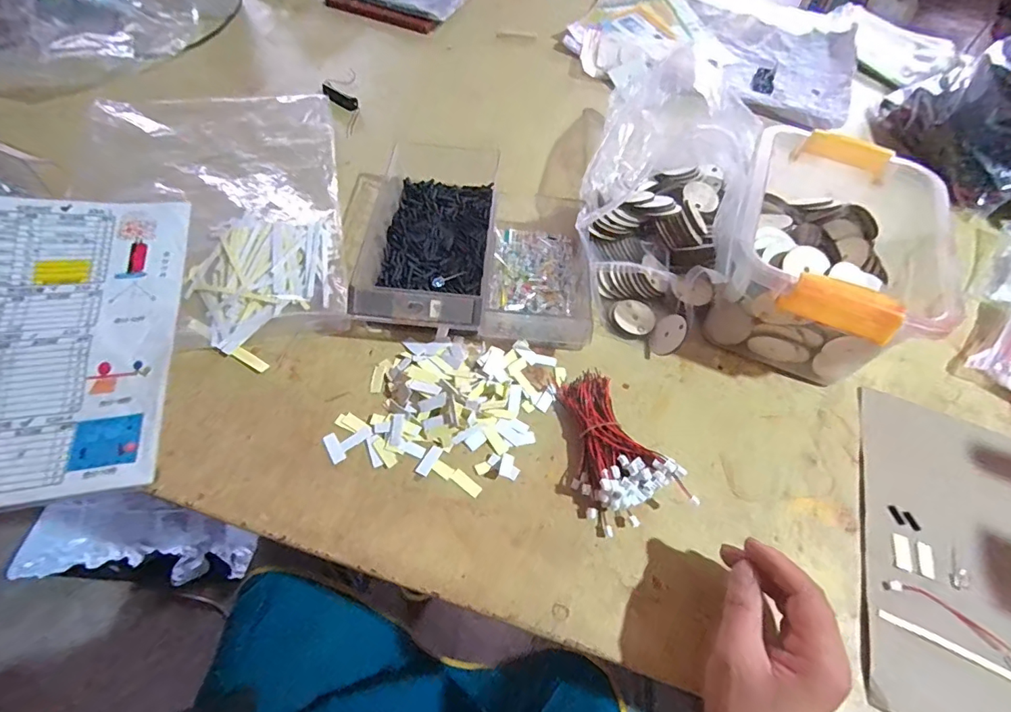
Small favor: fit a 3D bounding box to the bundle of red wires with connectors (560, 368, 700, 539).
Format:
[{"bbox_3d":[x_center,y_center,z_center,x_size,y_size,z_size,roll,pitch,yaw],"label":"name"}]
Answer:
[{"bbox_3d":[0.086,0.073,0.409,0.073,0.043,0.135,-18,60,-16],"label":"bundle of red wires with connectors"}]

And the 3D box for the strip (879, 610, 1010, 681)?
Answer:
[{"bbox_3d":[0.330,0.215,0.357,0.096,0.004,0.008,25,58,11],"label":"strip"}]

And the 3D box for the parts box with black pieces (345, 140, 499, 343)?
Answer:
[{"bbox_3d":[-0.080,-0.128,0.512,0.133,0.059,0.257,5,56,-1],"label":"parts box with black pieces"}]

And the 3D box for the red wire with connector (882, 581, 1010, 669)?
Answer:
[{"bbox_3d":[0.344,0.202,0.371,0.098,0.006,0.021,35,61,17],"label":"red wire with connector"}]

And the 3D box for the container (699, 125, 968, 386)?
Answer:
[{"bbox_3d":[0.315,-0.102,0.492,0.179,0.128,0.262,21,57,9],"label":"container"}]

